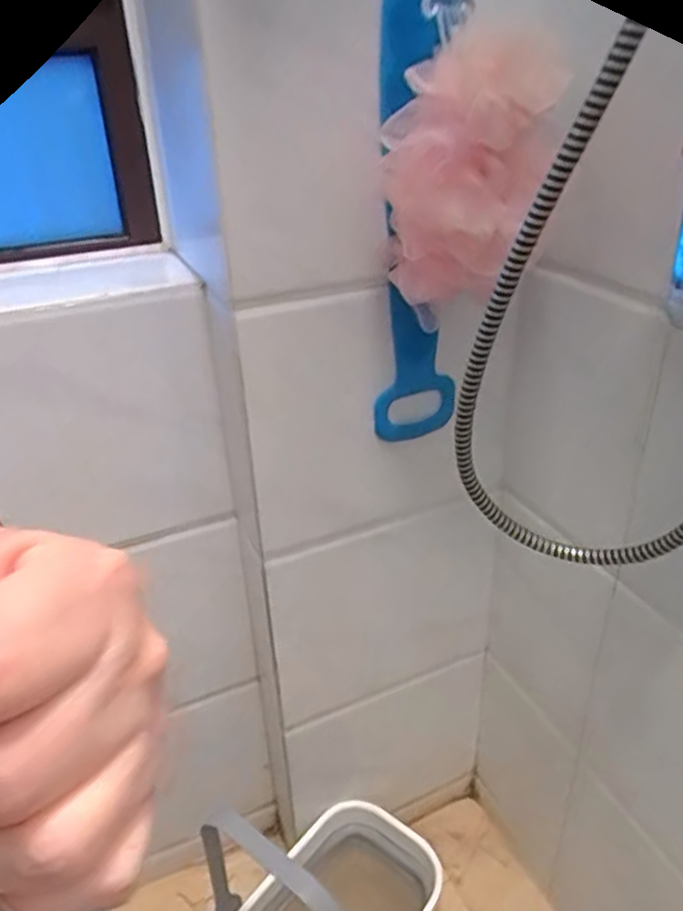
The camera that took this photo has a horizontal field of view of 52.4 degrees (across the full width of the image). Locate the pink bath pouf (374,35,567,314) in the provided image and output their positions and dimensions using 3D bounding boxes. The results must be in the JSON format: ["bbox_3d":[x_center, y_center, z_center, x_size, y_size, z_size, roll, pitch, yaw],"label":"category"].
[{"bbox_3d":[0.100,-0.230,0.583,0.120,0.200,0.120,-7,32,-5],"label":"pink bath pouf"}]

